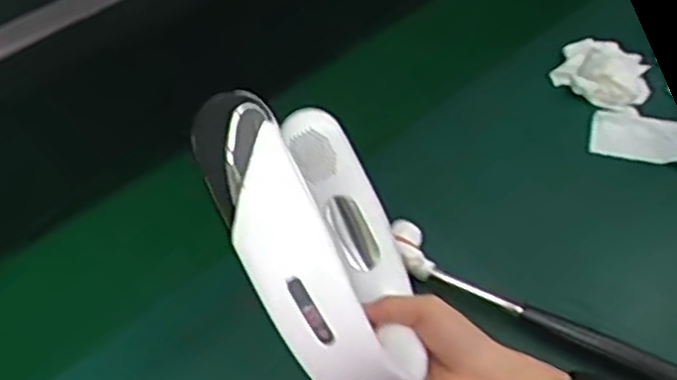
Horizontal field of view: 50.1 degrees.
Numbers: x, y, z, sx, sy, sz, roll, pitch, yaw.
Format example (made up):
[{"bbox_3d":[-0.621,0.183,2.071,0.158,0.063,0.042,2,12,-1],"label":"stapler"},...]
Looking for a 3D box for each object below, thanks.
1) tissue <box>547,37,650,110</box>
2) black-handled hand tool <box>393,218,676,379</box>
[{"bbox_3d":[0.273,-0.114,0.737,0.091,0.033,0.085,-15,51,-10],"label":"tissue"},{"bbox_3d":[0.146,0.094,0.554,0.244,0.026,0.032,27,56,22],"label":"black-handled hand tool"}]

